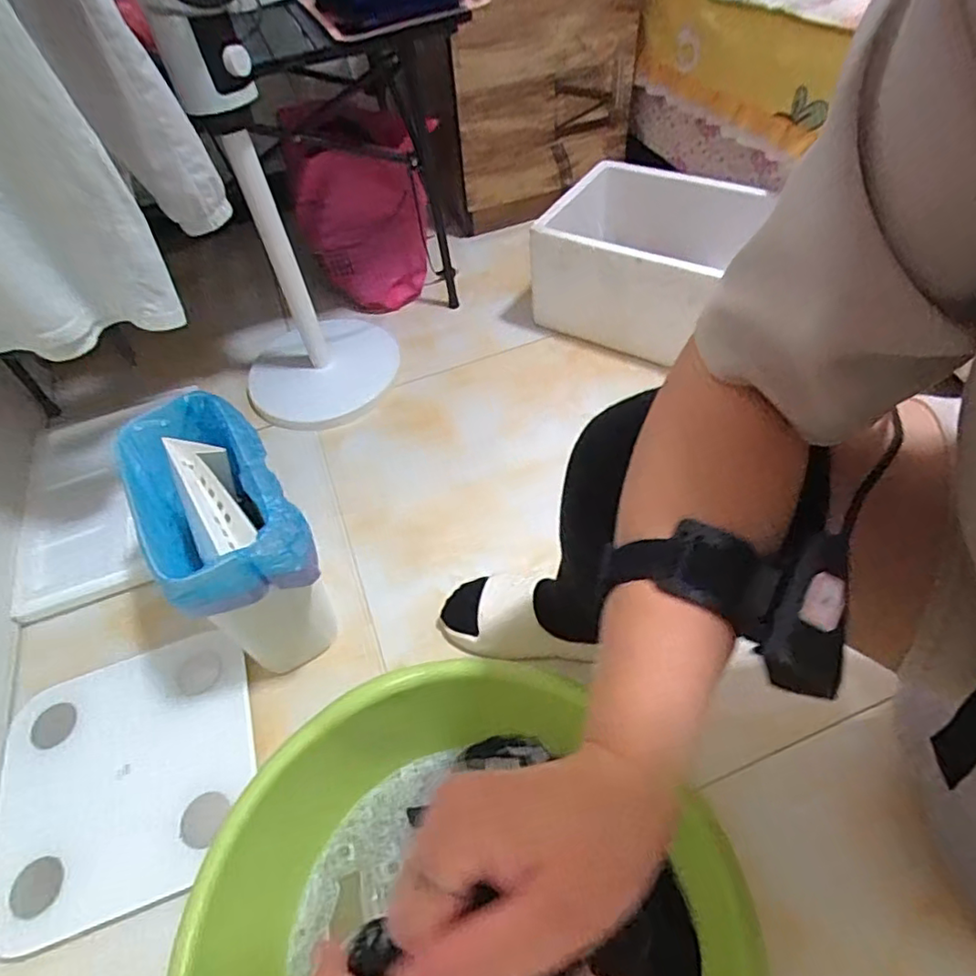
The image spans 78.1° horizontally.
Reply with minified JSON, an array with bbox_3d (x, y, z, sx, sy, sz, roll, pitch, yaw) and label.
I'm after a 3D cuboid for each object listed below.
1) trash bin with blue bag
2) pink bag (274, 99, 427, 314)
[{"bbox_3d":[-0.308,0.070,0.756,0.151,0.258,0.291,-31,56,-19],"label":"trash bin with blue bag"},{"bbox_3d":[-0.238,-0.524,1.156,0.224,0.353,0.175,-17,52,-9],"label":"pink bag"}]

